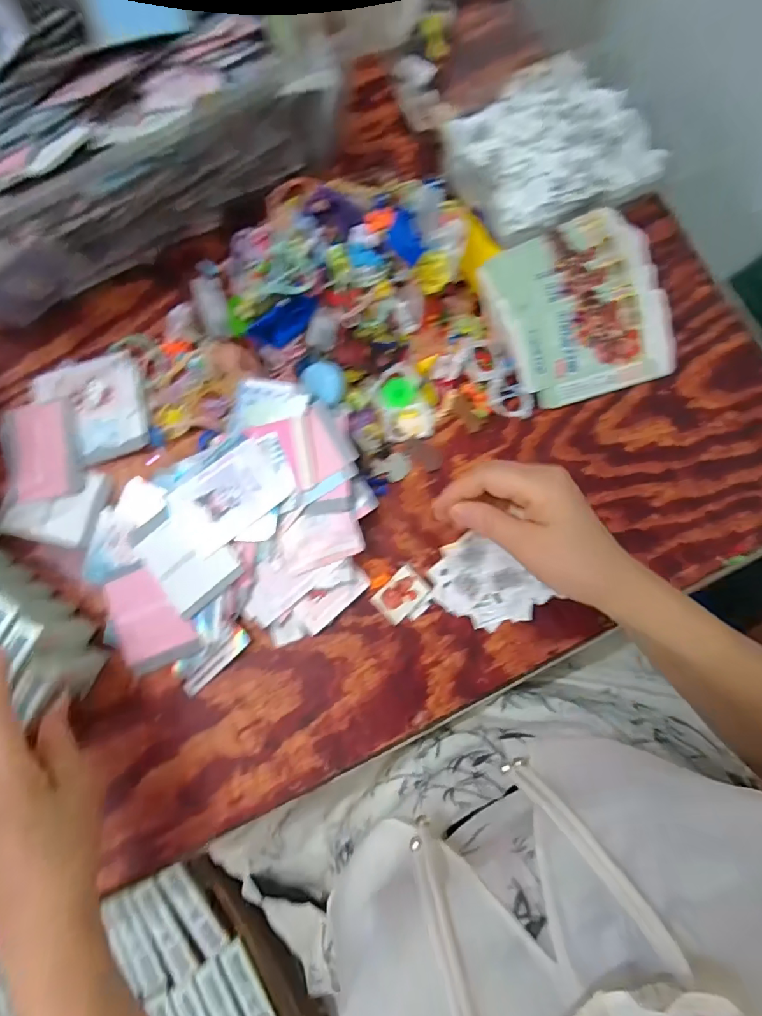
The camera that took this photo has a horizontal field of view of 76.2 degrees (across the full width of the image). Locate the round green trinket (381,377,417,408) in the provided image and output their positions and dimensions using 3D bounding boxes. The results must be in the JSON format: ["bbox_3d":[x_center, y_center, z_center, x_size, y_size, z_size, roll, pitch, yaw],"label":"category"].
[{"bbox_3d":[0.016,-0.104,0.434,0.029,0.005,0.025,-4,80,-2],"label":"round green trinket"}]

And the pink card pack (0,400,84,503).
[{"bbox_3d":[-0.298,-0.050,0.429,0.065,0.007,0.087,-13,80,-3],"label":"pink card pack"}]

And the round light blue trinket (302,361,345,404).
[{"bbox_3d":[-0.049,-0.110,0.420,0.033,0.011,0.042,-30,82,-6],"label":"round light blue trinket"}]

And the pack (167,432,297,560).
[{"bbox_3d":[-0.120,-0.013,0.401,0.104,0.006,0.060,-35,82,-7],"label":"pack"}]

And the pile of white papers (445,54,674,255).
[{"bbox_3d":[0.160,-0.330,0.460,0.187,0.050,0.154,-26,81,-5],"label":"pile of white papers"}]

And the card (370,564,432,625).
[{"bbox_3d":[0.017,0.073,0.407,0.043,0.006,0.030,-43,83,-8],"label":"card"}]

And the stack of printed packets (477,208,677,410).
[{"bbox_3d":[0.180,-0.169,0.426,0.148,0.013,0.150,-27,103,-5],"label":"stack of printed packets"}]

